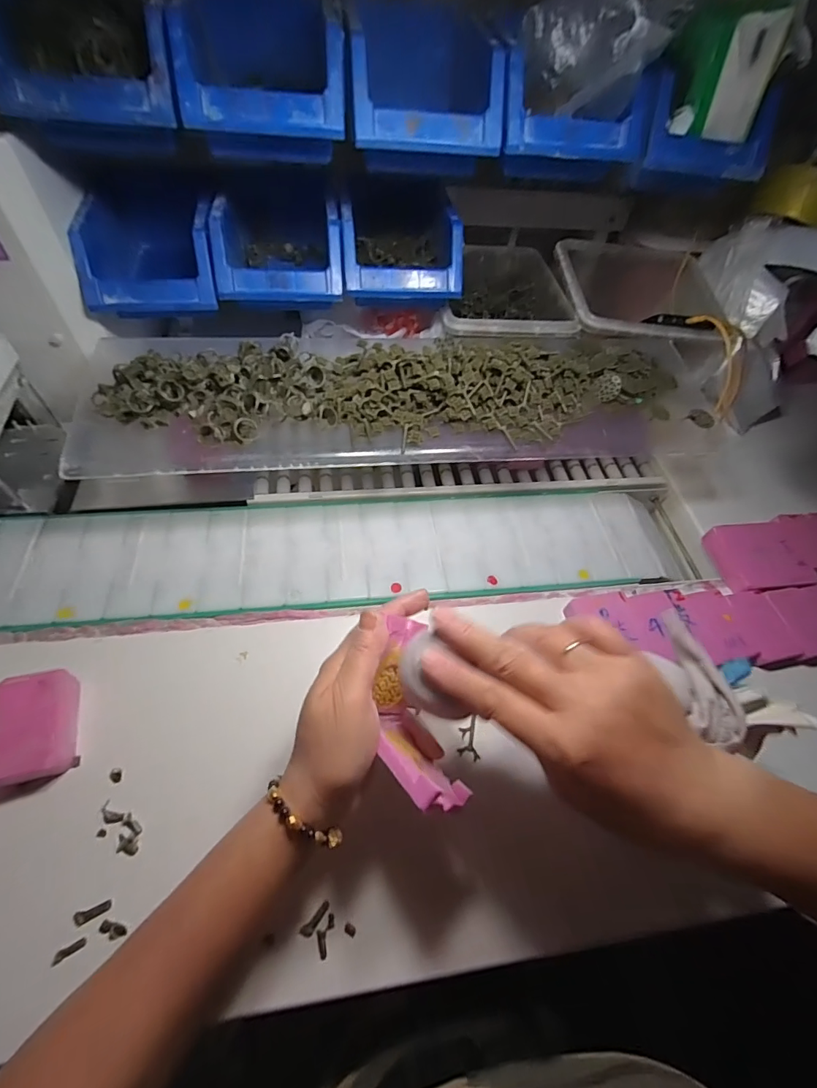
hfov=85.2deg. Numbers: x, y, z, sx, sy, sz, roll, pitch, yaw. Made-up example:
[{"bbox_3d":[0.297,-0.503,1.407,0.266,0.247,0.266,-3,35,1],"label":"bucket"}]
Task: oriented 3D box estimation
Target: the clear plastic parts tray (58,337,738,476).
[{"bbox_3d":[0.031,-0.160,0.435,0.623,0.051,0.166,-4,57,-8],"label":"clear plastic parts tray"}]

